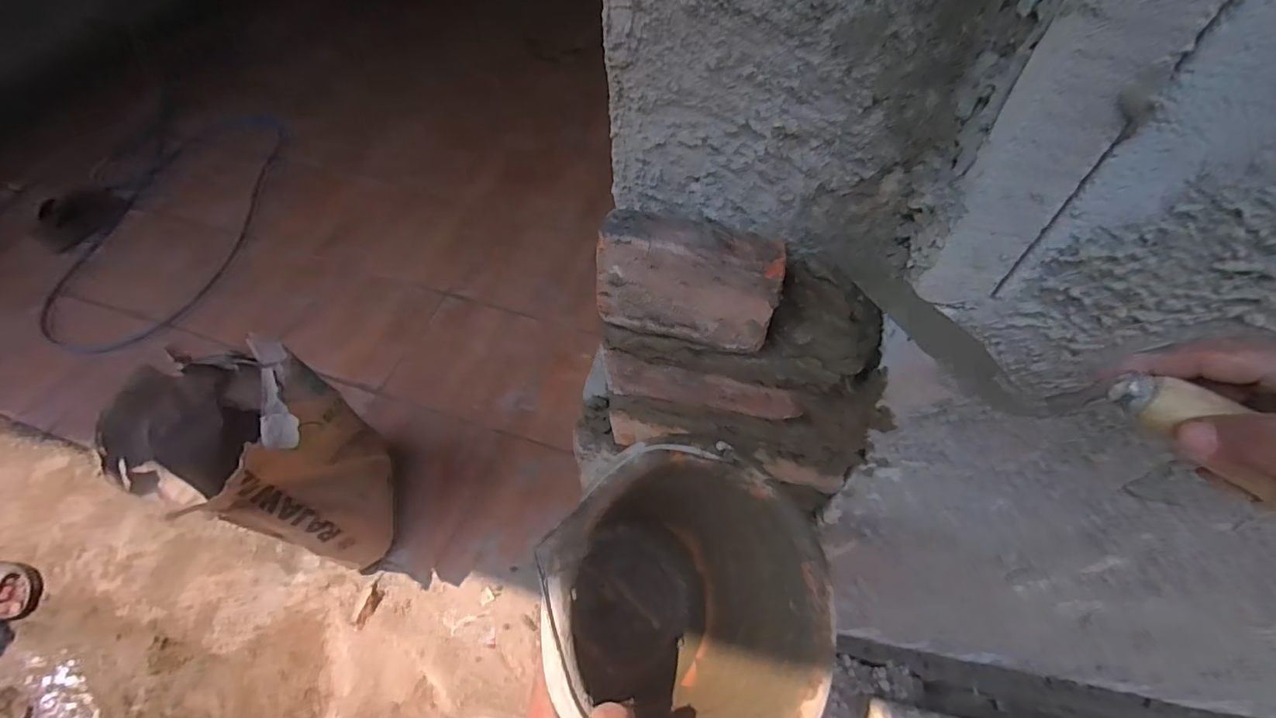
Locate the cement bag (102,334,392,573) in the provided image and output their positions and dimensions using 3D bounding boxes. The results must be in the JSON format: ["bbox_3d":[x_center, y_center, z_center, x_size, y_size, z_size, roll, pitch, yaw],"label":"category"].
[{"bbox_3d":[-0.732,0.231,1.150,0.265,0.536,0.311,-4,55,-3],"label":"cement bag"}]

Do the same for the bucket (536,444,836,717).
[{"bbox_3d":[-0.001,0.224,0.501,0.248,0.229,0.248,14,62,-28],"label":"bucket"}]

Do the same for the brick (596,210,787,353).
[{"bbox_3d":[0.041,-0.063,0.442,0.138,0.090,0.048,11,56,8],"label":"brick"}]

